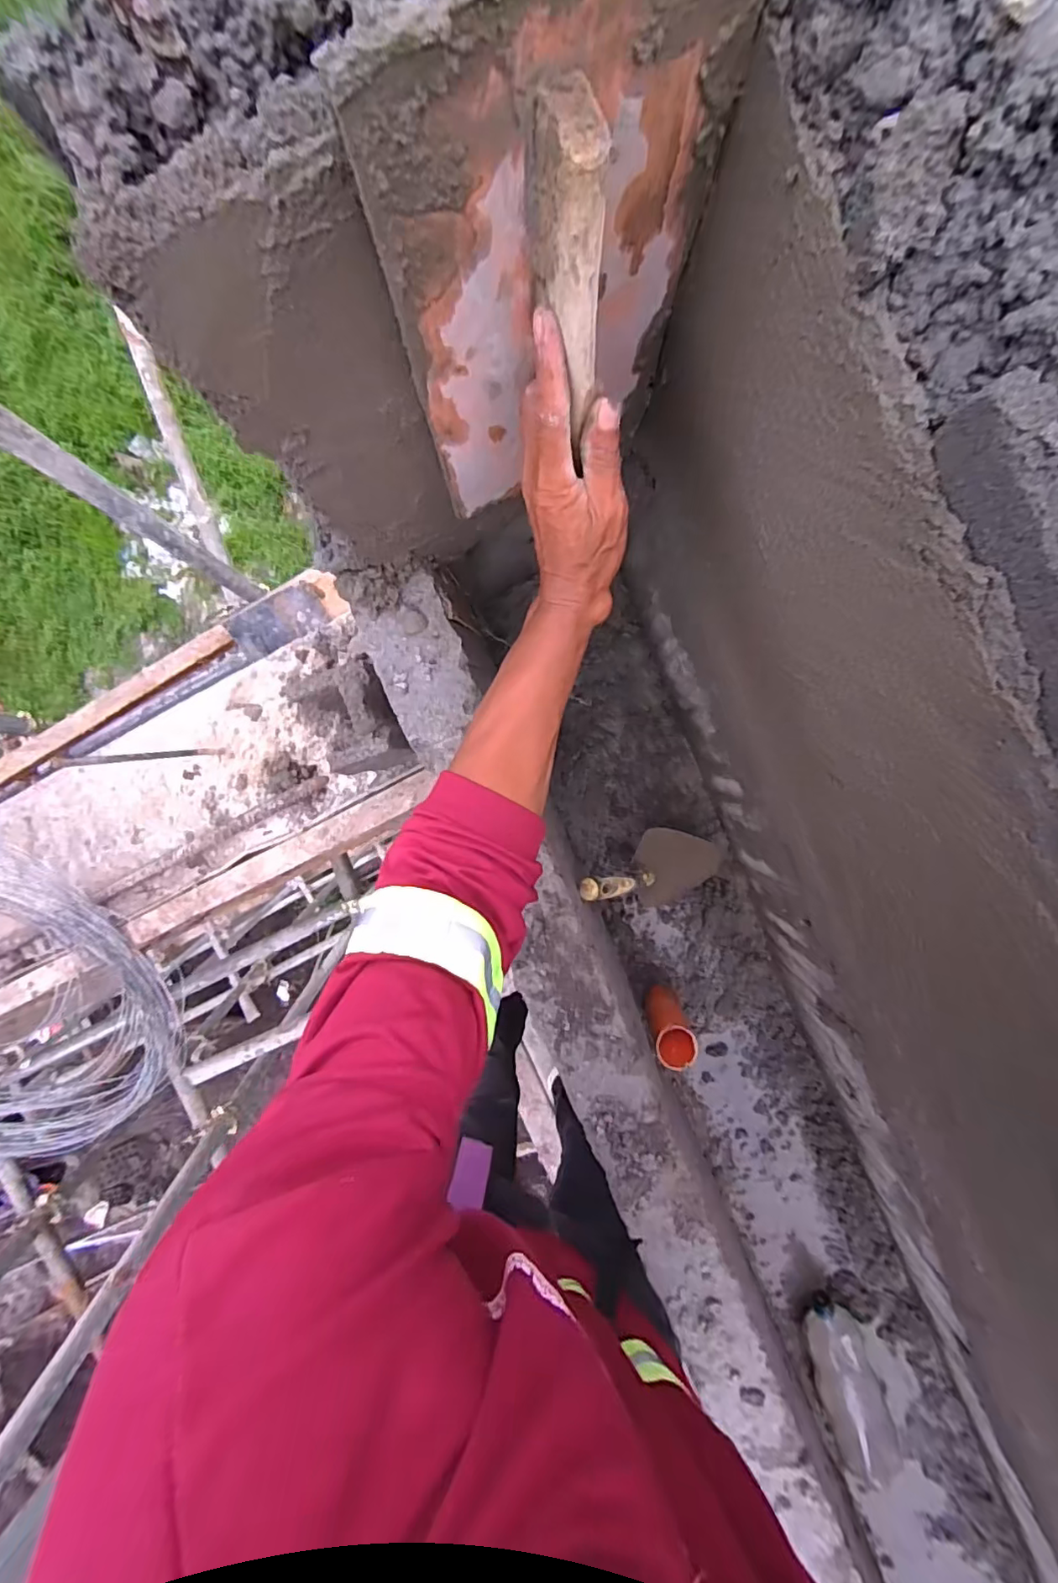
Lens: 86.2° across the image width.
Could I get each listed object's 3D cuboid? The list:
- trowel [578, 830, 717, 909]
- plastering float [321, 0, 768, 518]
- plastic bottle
[{"bbox_3d":[0.164,0.114,0.758,0.075,0.291,0.106,8,97,38],"label":"trowel"},{"bbox_3d":[0.022,-0.252,0.319,0.174,0.290,0.047,-23,93,6],"label":"plastering float"},{"bbox_3d":[0.520,0.956,0.906,0.104,0.063,0.331,-17,94,6],"label":"plastic bottle"}]

